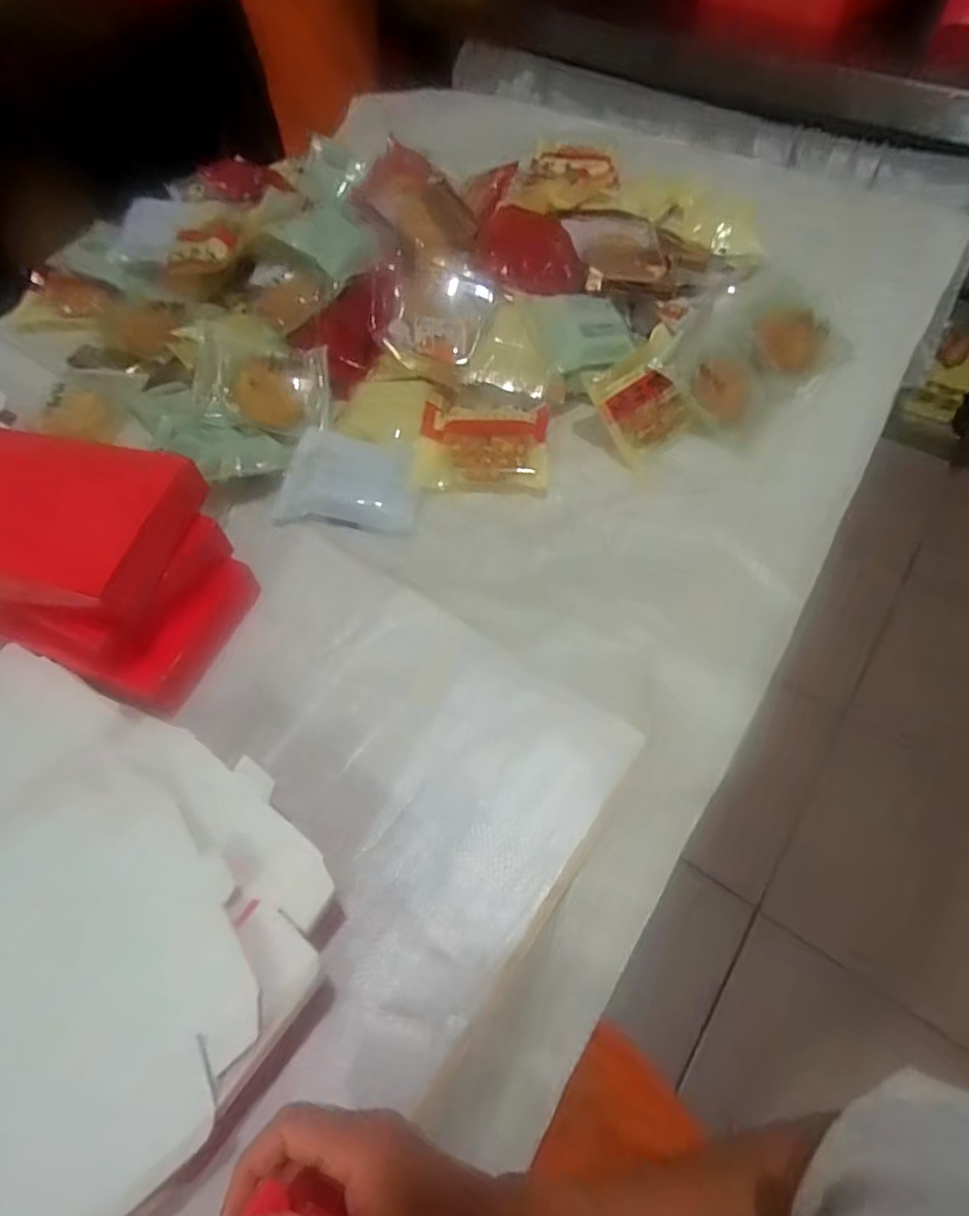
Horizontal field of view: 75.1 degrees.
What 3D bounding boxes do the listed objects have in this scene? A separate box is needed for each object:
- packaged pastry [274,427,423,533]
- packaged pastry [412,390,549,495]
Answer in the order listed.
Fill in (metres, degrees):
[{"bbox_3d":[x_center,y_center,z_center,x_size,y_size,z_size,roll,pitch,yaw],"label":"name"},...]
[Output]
[{"bbox_3d":[-0.125,-0.117,0.593,0.132,0.025,0.092,14,61,8],"label":"packaged pastry"},{"bbox_3d":[-0.001,-0.161,0.617,0.125,0.017,0.112,5,60,3],"label":"packaged pastry"}]

